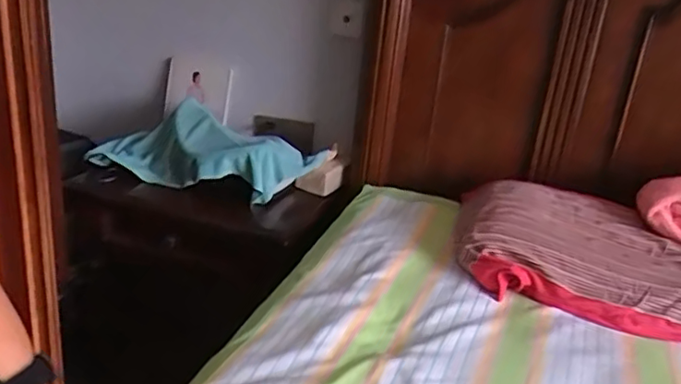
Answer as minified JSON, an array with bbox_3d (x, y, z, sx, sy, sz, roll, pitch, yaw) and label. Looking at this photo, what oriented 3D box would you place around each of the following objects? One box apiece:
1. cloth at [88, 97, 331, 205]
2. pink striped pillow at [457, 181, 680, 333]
[{"bbox_3d":[-0.324,-0.097,1.426,0.520,0.136,0.218,12,22,15],"label":"cloth"},{"bbox_3d":[0.507,0.120,1.137,0.571,0.115,0.358,12,22,15],"label":"pink striped pillow"}]

